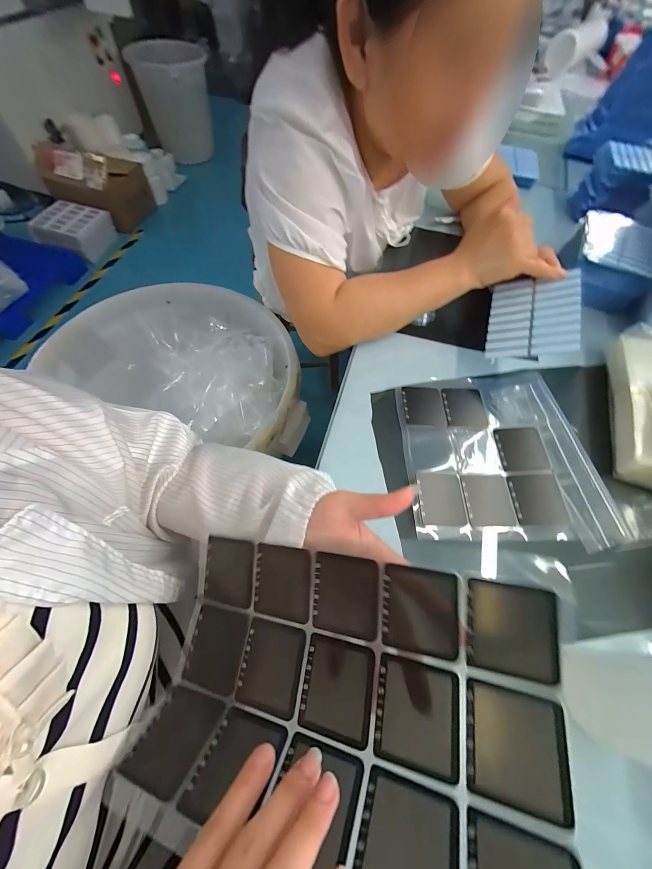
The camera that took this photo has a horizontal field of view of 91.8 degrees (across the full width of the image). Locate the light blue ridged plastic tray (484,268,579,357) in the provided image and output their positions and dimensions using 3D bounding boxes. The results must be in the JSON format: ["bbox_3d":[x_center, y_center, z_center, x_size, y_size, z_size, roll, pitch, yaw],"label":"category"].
[{"bbox_3d":[0.256,-0.147,0.393,0.094,0.008,0.115,4,69,34],"label":"light blue ridged plastic tray"}]

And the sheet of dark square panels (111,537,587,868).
[{"bbox_3d":[0.003,0.161,0.204,0.261,0.044,0.152,0,66,23],"label":"sheet of dark square panels"}]

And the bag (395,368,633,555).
[{"bbox_3d":[0.202,0.022,0.371,0.222,0.025,0.202,-1,63,-3],"label":"bag"}]

